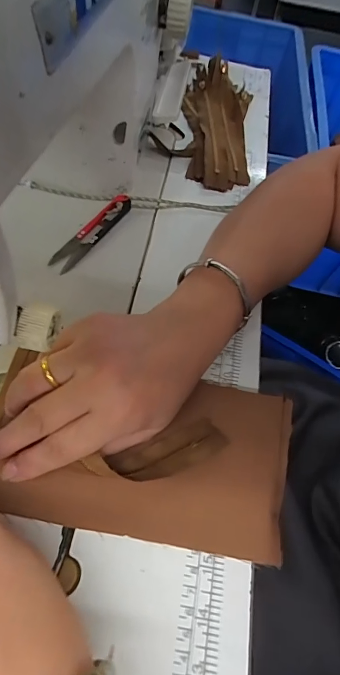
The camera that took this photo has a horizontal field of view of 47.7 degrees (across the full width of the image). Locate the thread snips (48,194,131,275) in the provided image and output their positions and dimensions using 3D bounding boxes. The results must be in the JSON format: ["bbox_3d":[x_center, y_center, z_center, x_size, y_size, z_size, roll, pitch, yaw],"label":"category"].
[{"bbox_3d":[-0.071,-0.097,0.354,0.022,0.015,0.102,31,59,10],"label":"thread snips"}]

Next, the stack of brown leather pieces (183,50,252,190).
[{"bbox_3d":[0.056,-0.259,0.461,0.089,0.035,0.213,9,57,-3],"label":"stack of brown leather pieces"}]

